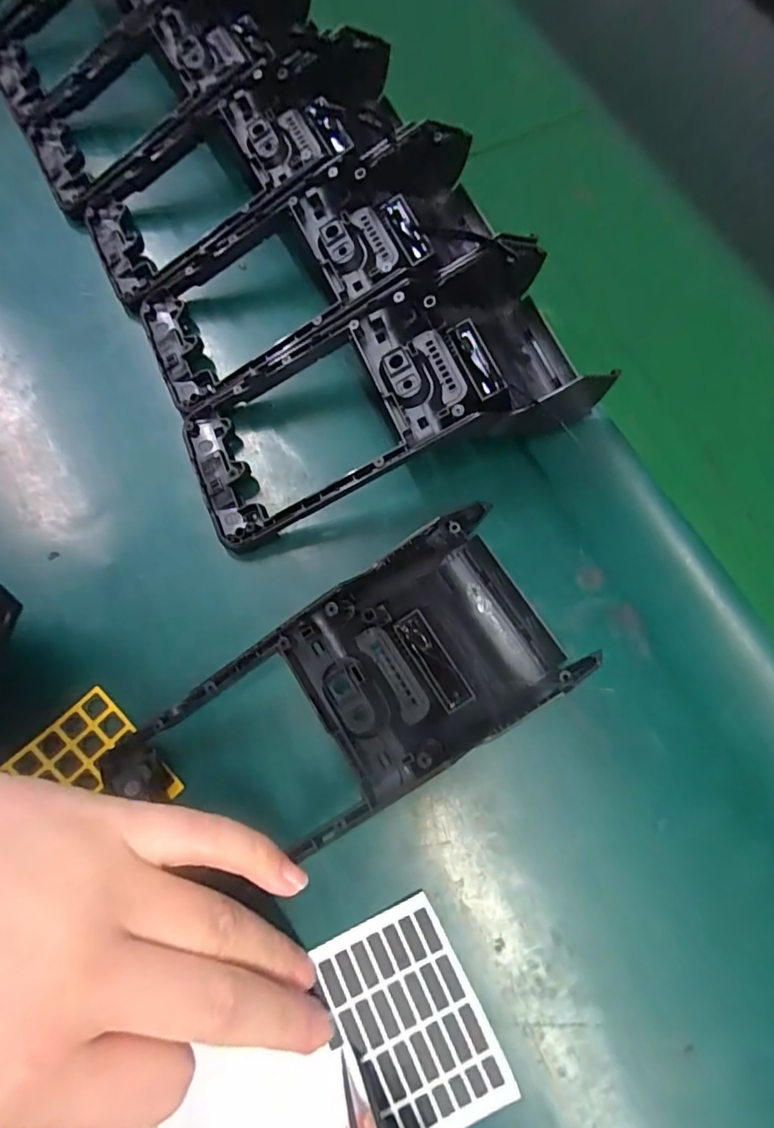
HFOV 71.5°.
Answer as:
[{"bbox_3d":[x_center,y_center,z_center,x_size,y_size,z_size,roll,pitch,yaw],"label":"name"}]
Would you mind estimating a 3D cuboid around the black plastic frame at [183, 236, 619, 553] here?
[{"bbox_3d":[0.003,-0.071,0.237,0.182,0.042,0.085,-24,74,-9],"label":"black plastic frame"}]

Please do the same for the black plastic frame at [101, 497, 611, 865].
[{"bbox_3d":[-0.014,0.056,0.202,0.172,0.039,0.079,-33,75,-11],"label":"black plastic frame"}]

